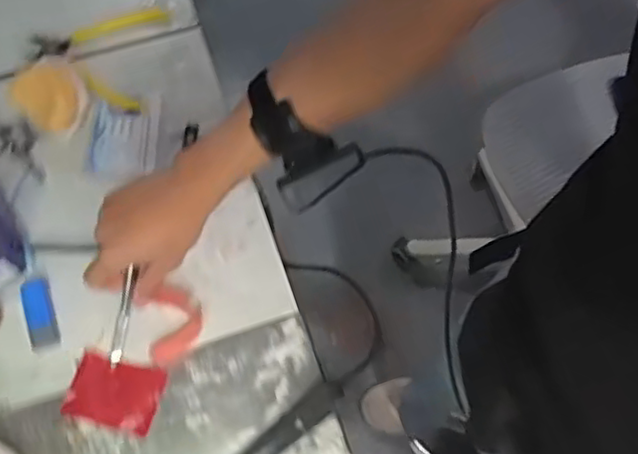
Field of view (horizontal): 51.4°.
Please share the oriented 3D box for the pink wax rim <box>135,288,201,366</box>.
[{"bbox_3d":[-0.130,0.084,0.584,0.050,0.015,0.064,-16,70,-6],"label":"pink wax rim"}]

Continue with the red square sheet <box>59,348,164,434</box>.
[{"bbox_3d":[-0.175,0.142,0.572,0.075,0.006,0.055,14,70,5],"label":"red square sheet"}]

